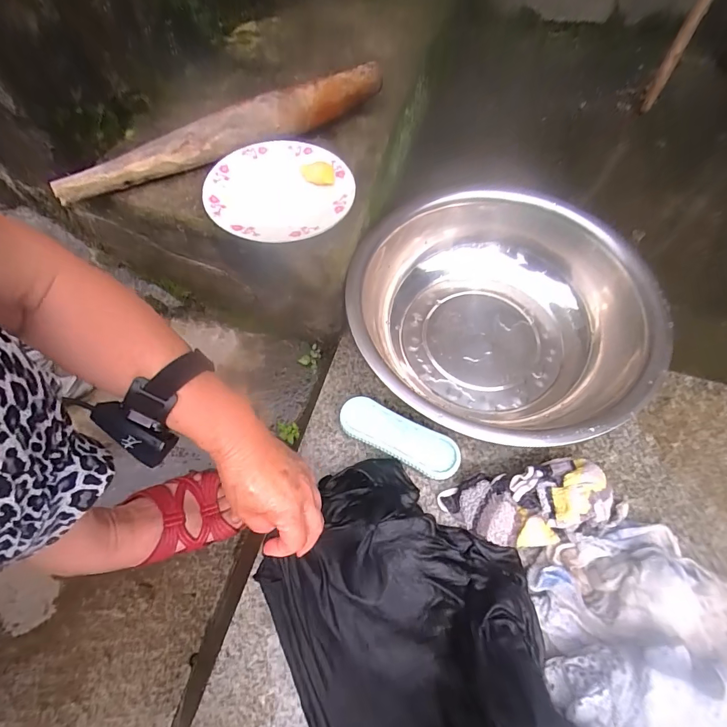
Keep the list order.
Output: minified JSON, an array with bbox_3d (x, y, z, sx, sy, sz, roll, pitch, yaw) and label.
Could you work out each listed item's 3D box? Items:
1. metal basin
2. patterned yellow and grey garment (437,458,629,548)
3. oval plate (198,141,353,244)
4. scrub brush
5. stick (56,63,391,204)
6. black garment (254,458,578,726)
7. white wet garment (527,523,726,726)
[{"bbox_3d":[0.164,-0.058,0.521,0.321,0.126,0.364,-19,63,-11],"label":"metal basin"},{"bbox_3d":[0.200,0.155,0.433,0.203,0.070,0.080,-8,62,-5],"label":"patterned yellow and grey garment"},{"bbox_3d":[-0.098,-0.207,0.463,0.159,0.017,0.164,20,63,10],"label":"oval plate"},{"bbox_3d":[0.043,0.095,0.487,0.149,0.035,0.052,25,64,12],"label":"scrub brush"},{"bbox_3d":[-0.160,-0.292,0.484,0.424,0.052,0.034,-27,65,-15],"label":"stick"},{"bbox_3d":[0.054,0.283,0.369,0.246,0.066,0.378,-15,63,-9],"label":"black garment"},{"bbox_3d":[0.314,0.314,0.340,0.230,0.086,0.322,-14,62,-9],"label":"white wet garment"}]

